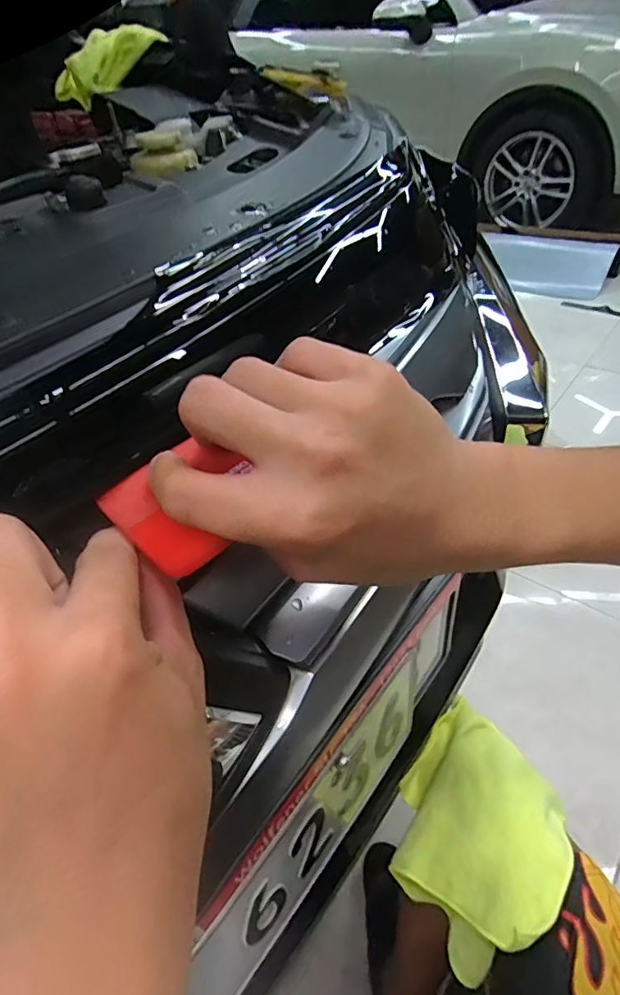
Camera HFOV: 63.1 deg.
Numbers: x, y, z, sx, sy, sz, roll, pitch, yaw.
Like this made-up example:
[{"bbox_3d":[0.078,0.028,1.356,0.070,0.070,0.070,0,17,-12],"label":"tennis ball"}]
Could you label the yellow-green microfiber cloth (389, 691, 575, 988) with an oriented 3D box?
[{"bbox_3d":[0.166,0.321,0.520,0.185,0.094,0.194,-27,46,-20],"label":"yellow-green microfiber cloth"}]

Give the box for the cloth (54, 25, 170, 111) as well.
[{"bbox_3d":[-0.362,-0.784,0.905,0.218,0.075,0.079,-38,47,-1],"label":"cloth"}]

